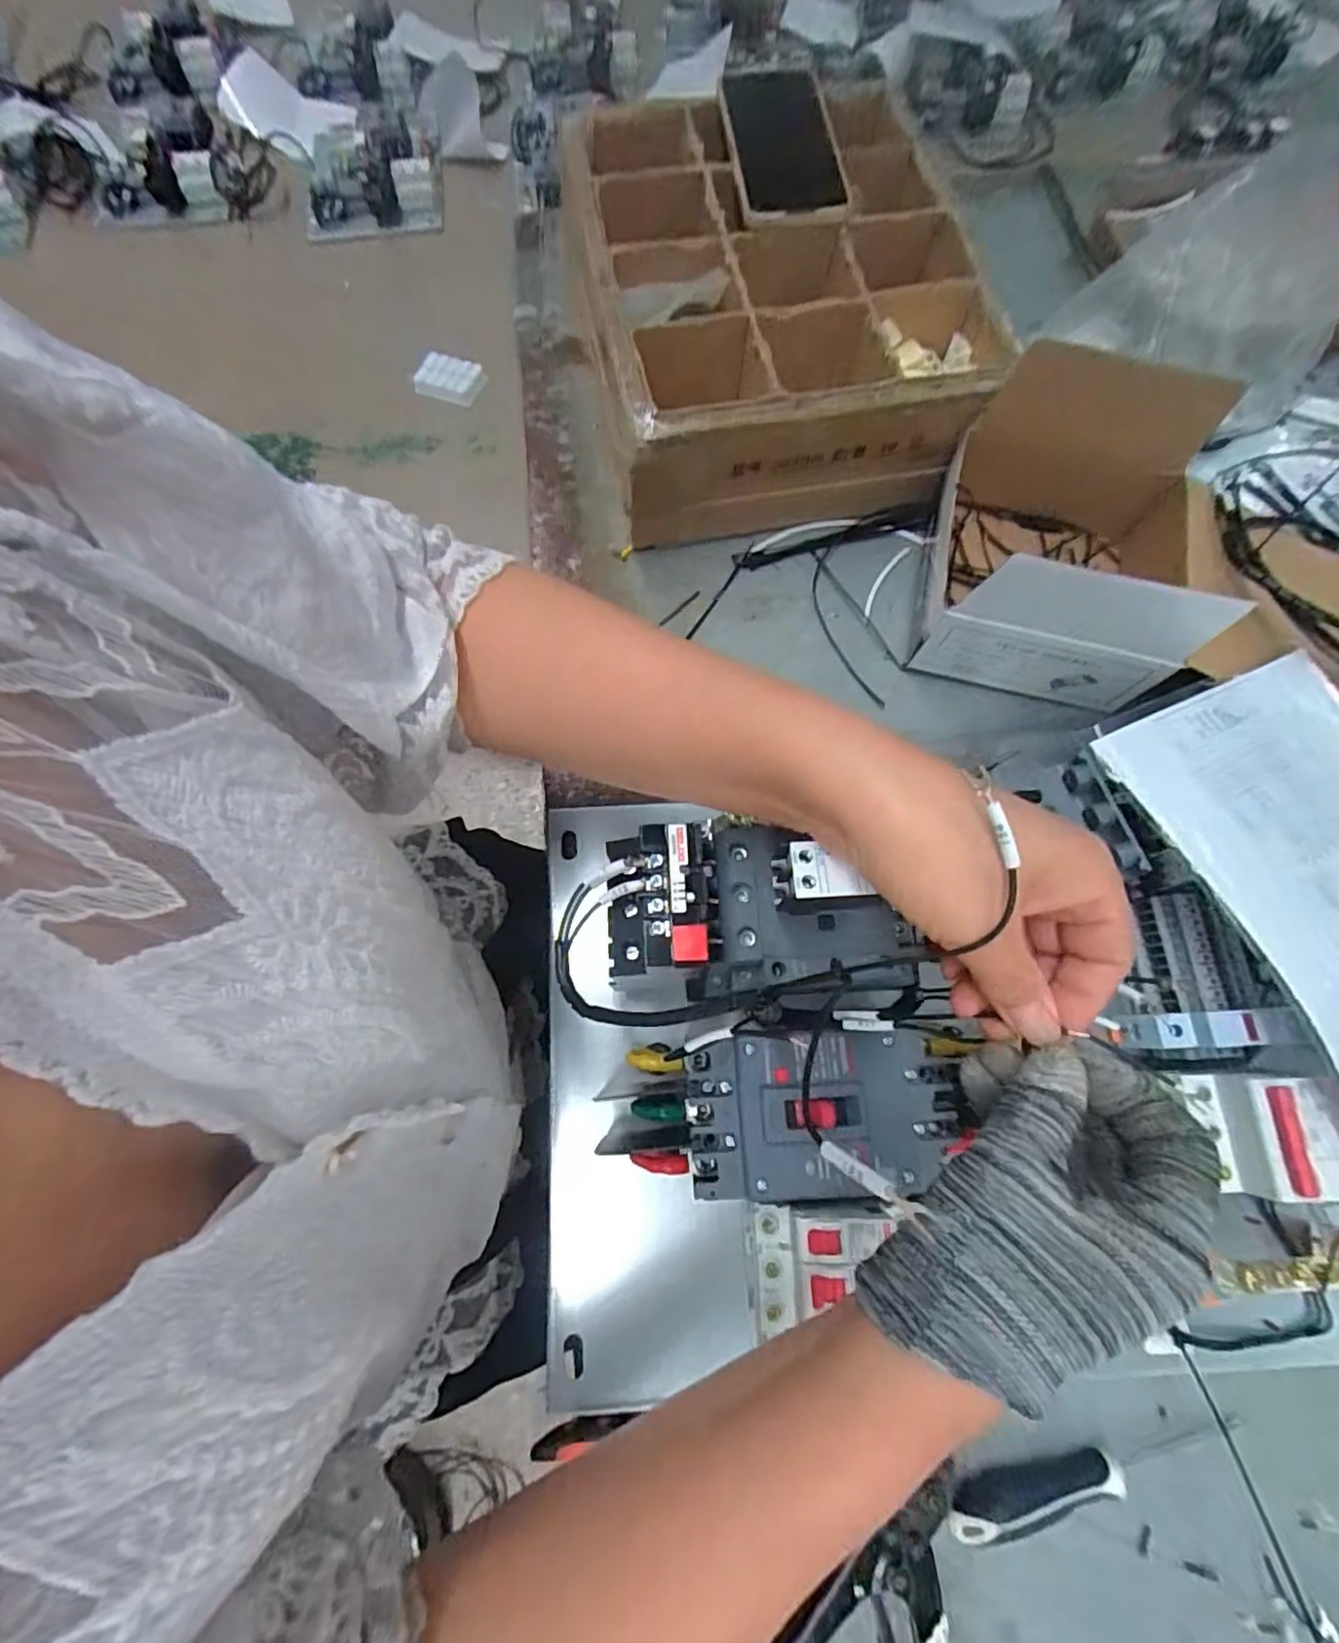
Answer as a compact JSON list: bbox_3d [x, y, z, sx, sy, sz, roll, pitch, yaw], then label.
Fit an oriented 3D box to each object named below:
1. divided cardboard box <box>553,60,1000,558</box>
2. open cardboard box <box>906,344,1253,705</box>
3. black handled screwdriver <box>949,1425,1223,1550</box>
[{"bbox_3d":[0.086,-0.391,0.502,0.287,0.101,0.310,-9,72,-3],"label":"divided cardboard box"},{"bbox_3d":[0.270,-0.185,0.435,0.159,0.127,0.175,16,74,4],"label":"open cardboard box"},{"bbox_3d":[0.210,0.333,0.325,0.144,0.019,0.023,-10,75,-2],"label":"black handled screwdriver"}]

